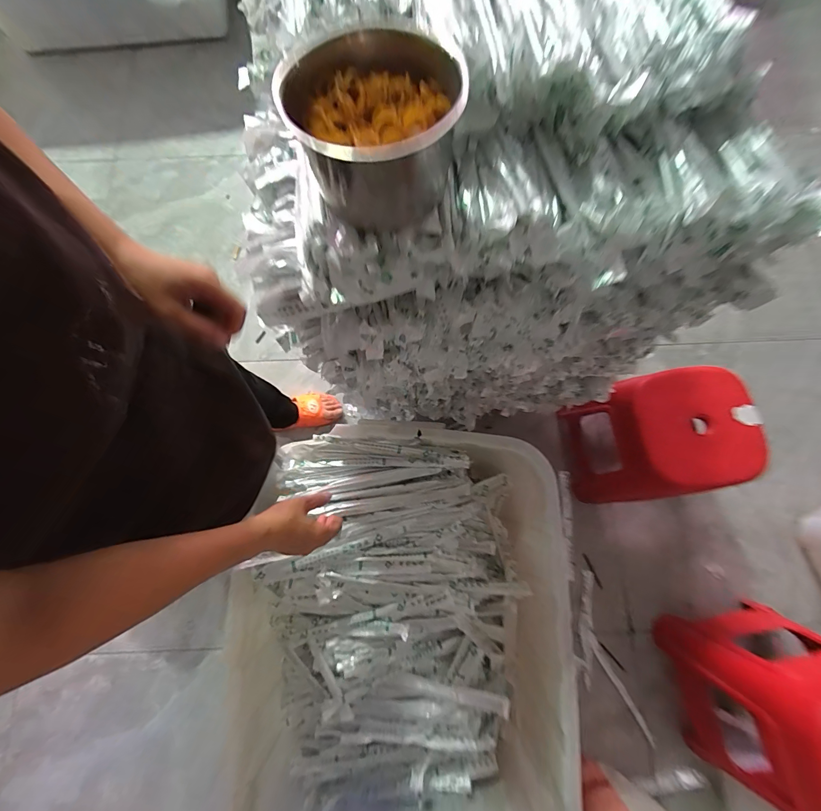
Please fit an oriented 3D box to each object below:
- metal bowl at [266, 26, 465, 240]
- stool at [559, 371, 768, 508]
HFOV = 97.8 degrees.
[{"bbox_3d":[-0.025,-0.214,0.282,0.125,0.086,0.125,0,77,1],"label":"metal bowl"},{"bbox_3d":[0.577,0.086,0.883,0.280,0.307,0.271,-10,77,-1],"label":"stool"}]

